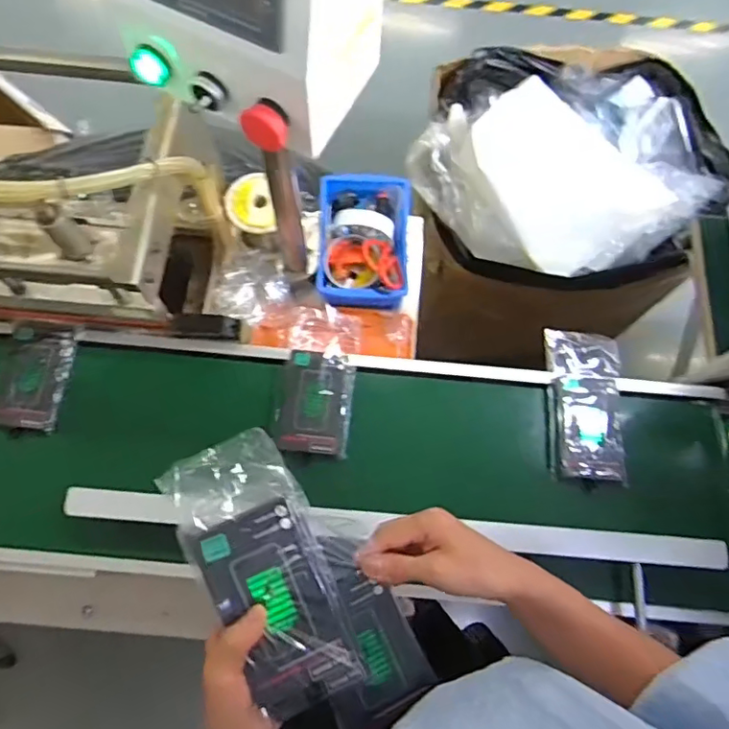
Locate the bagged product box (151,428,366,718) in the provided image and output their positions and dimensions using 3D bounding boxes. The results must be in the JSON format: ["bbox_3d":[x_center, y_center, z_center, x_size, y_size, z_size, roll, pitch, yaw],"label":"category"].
[{"bbox_3d":[-0.072,0.158,0.426,0.089,0.029,0.205,-25,85,-10],"label":"bagged product box"}]

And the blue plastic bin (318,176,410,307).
[{"bbox_3d":[-0.001,-0.197,0.866,0.138,0.064,0.216,2,72,-2],"label":"blue plastic bin"}]

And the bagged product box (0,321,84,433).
[{"bbox_3d":[-0.428,0.012,0.730,0.081,0.022,0.143,5,72,-1],"label":"bagged product box"}]

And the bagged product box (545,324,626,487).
[{"bbox_3d":[0.296,0.054,0.757,0.097,0.020,0.204,4,72,-1],"label":"bagged product box"}]

